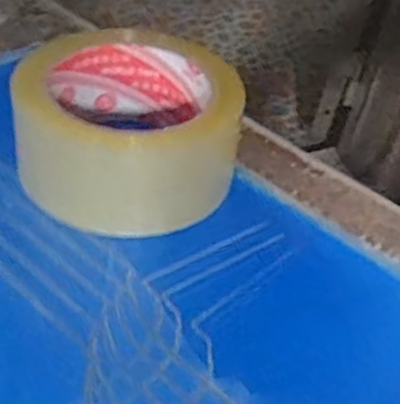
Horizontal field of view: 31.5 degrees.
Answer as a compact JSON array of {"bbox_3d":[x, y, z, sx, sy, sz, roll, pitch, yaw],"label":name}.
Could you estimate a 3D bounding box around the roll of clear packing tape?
[{"bbox_3d":[-0.033,-0.035,0.338,0.098,0.052,0.097,1,41,-8],"label":"roll of clear packing tape"}]

